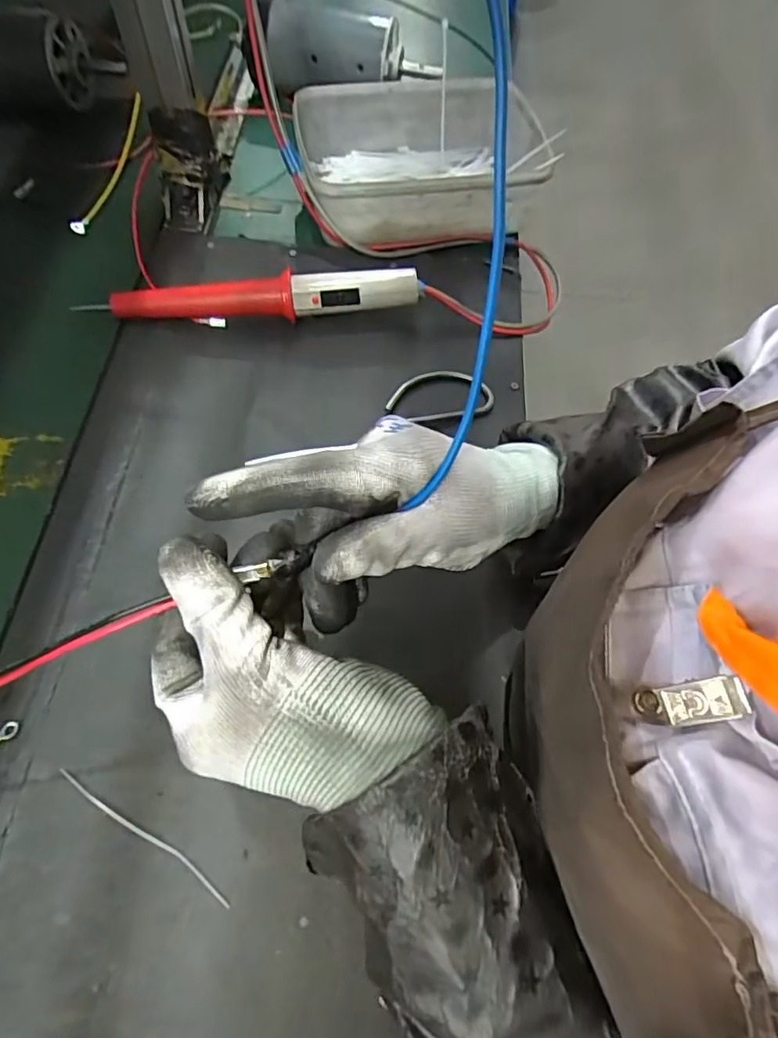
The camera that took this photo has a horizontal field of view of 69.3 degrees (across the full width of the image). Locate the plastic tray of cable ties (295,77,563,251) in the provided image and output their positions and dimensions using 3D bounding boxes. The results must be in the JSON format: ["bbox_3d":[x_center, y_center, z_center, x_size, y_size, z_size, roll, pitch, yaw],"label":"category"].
[{"bbox_3d":[0.029,-0.342,0.542,0.220,0.066,0.160,-9,64,-9],"label":"plastic tray of cable ties"}]

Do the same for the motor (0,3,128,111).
[{"bbox_3d":[-0.378,-0.471,0.580,0.202,0.079,0.065,3,63,-1],"label":"motor"}]

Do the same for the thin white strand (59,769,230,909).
[{"bbox_3d":[-0.137,0.175,0.312,0.121,0.004,0.007,30,66,12],"label":"thin white strand"}]

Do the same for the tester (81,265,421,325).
[{"bbox_3d":[-0.110,-0.181,0.470,0.269,0.040,0.025,-3,63,-6],"label":"tester"}]

